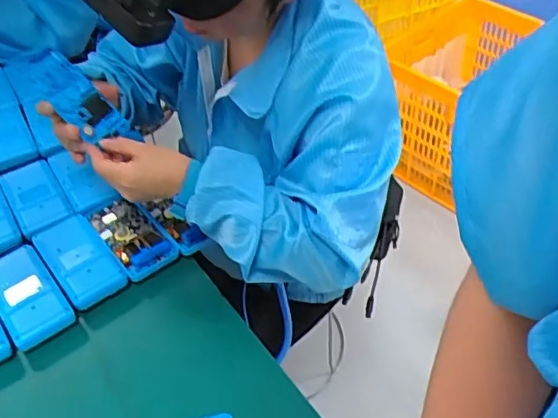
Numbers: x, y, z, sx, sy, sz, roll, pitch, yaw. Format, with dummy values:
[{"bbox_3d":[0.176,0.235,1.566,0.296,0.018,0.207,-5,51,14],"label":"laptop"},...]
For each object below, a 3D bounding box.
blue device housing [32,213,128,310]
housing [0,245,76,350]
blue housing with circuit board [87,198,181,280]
[{"bbox_3d":[-0.249,0.067,0.736,0.068,0.035,0.134,-31,52,-23],"label":"blue device housing"},{"bbox_3d":[-0.302,0.104,0.696,0.067,0.041,0.136,-31,52,-25],"label":"housing"},{"bbox_3d":[-0.194,0.038,0.764,0.069,0.033,0.136,-32,52,-24],"label":"blue housing with circuit board"}]

